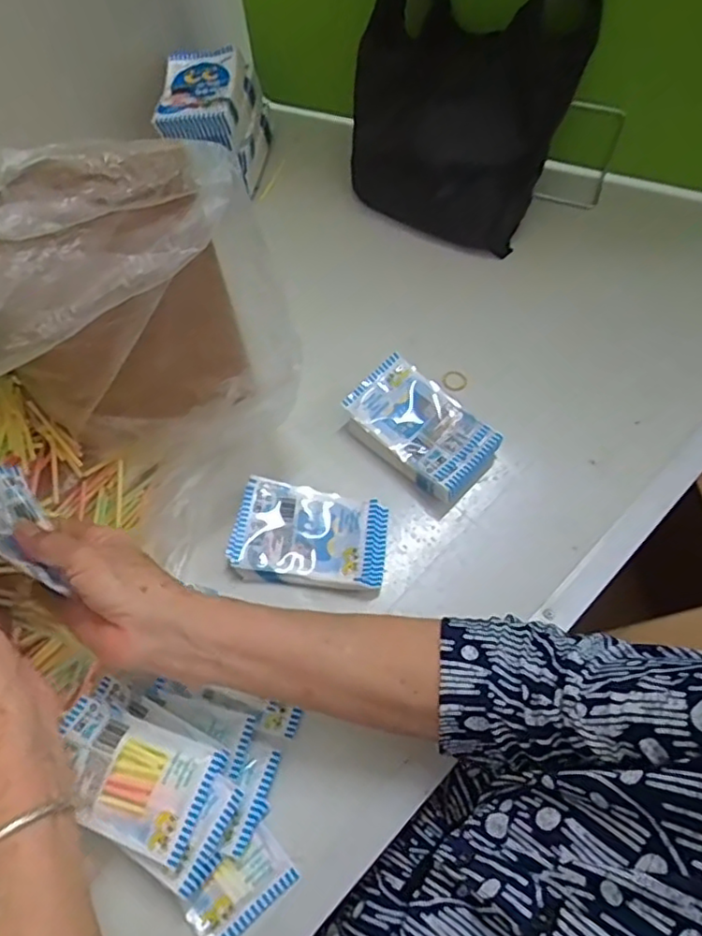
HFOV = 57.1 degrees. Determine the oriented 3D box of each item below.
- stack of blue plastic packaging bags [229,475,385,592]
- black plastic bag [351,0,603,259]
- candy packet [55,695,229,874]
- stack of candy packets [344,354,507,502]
[{"bbox_3d":[-0.032,0.052,0.498,0.115,0.014,0.074,10,65,5],"label":"stack of blue plastic packaging bags"},{"bbox_3d":[0.097,-0.328,0.591,0.189,0.220,0.044,20,33,3],"label":"black plastic bag"},{"bbox_3d":[-0.138,0.188,0.398,0.102,0.010,0.066,21,66,10],"label":"candy packet"},{"bbox_3d":[0.056,-0.031,0.532,0.122,0.033,0.069,39,71,17],"label":"stack of candy packets"}]

